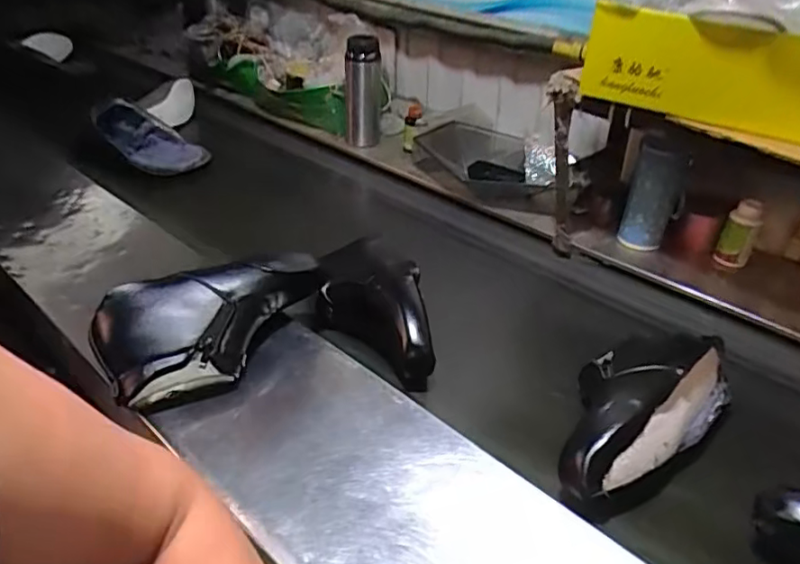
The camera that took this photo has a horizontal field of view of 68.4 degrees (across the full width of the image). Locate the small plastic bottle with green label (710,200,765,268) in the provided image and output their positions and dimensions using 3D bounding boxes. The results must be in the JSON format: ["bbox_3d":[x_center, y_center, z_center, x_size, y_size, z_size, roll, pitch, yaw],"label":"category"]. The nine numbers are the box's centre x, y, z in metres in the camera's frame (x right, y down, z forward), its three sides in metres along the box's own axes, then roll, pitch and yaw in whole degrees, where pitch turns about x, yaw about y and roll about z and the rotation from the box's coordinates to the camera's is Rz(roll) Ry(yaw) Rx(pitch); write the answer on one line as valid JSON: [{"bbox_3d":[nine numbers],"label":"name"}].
[{"bbox_3d":[0.540,-0.074,0.937,0.050,0.109,0.046,23,41,27],"label":"small plastic bottle with green label"}]

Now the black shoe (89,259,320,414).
[{"bbox_3d":[-0.205,0.053,0.691,0.267,0.096,0.114,-18,40,-24],"label":"black shoe"}]

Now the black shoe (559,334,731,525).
[{"bbox_3d":[0.265,0.143,0.658,0.151,0.086,0.279,27,43,31],"label":"black shoe"}]

